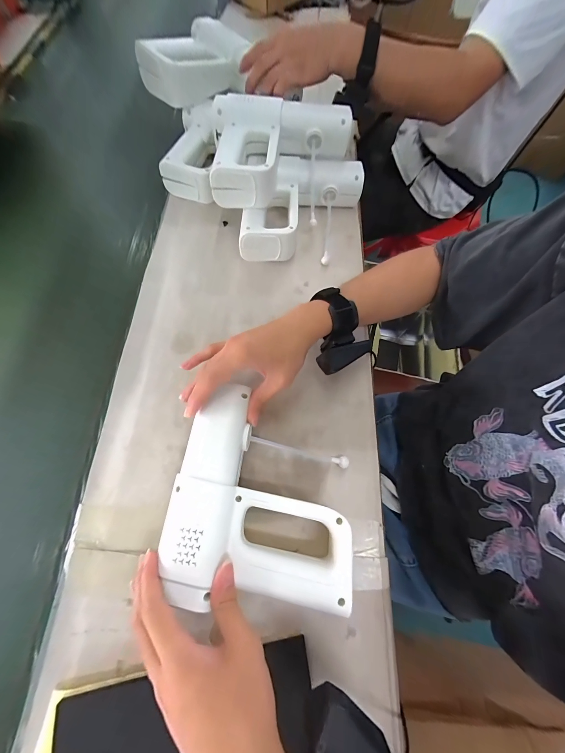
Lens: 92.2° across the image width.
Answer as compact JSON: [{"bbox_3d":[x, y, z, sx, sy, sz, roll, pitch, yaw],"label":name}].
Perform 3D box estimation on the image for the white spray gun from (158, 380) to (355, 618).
[{"bbox_3d":[-0.019,0.115,0.287,0.172,0.052,0.193,5,69,0],"label":"white spray gun"}]

